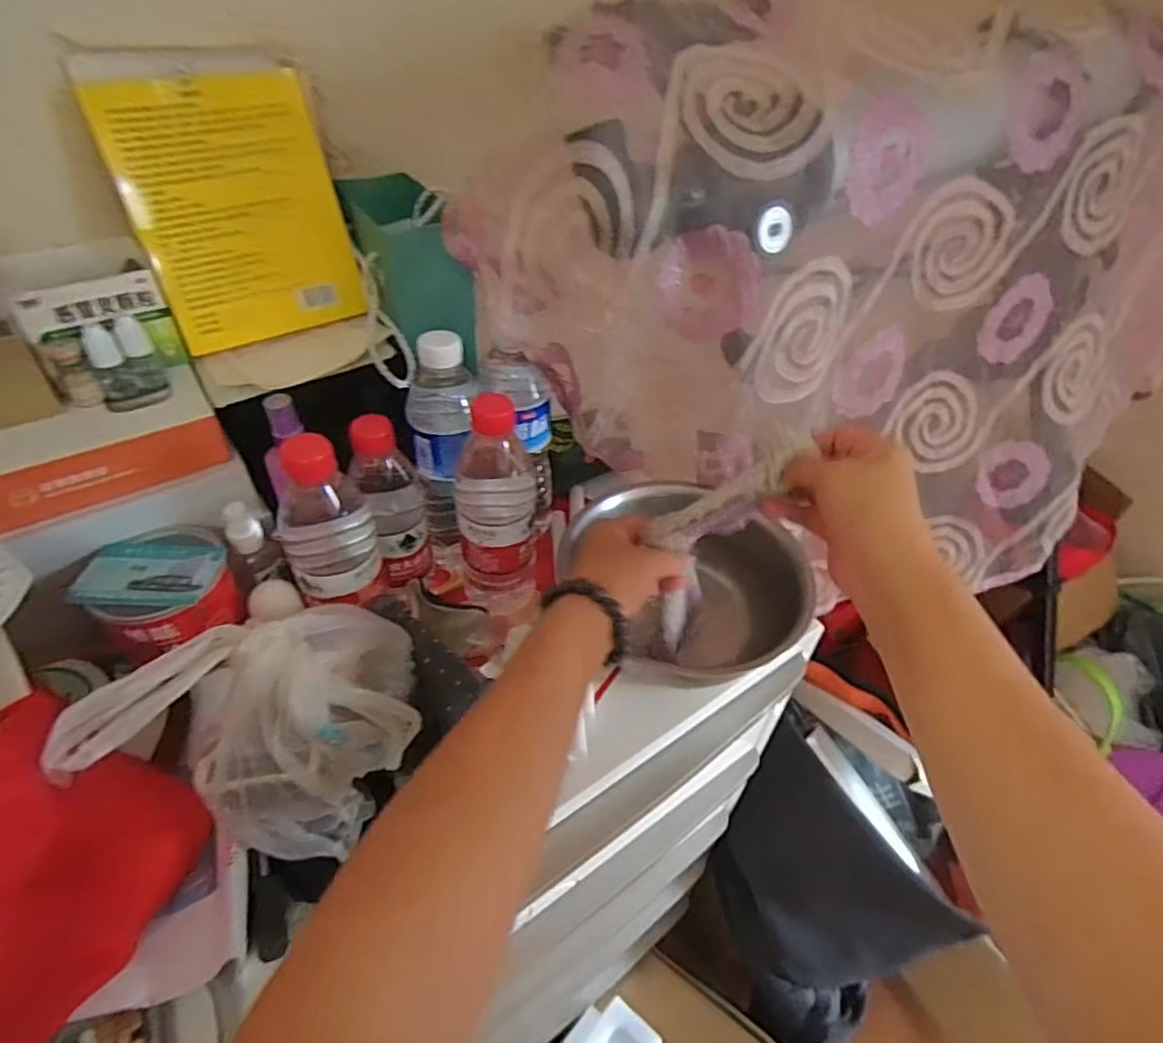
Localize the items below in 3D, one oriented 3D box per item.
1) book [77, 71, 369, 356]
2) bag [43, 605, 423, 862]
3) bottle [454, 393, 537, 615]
[{"bbox_3d":[-0.250,-0.228,0.486,0.140,0.173,0.012,-23,34,-26],"label":"book"},{"bbox_3d":[-0.158,0.118,0.372,0.080,0.144,0.177,28,49,24],"label":"bag"},{"bbox_3d":[-0.069,-0.004,0.518,0.064,0.193,0.056,-2,44,-5],"label":"bottle"}]

